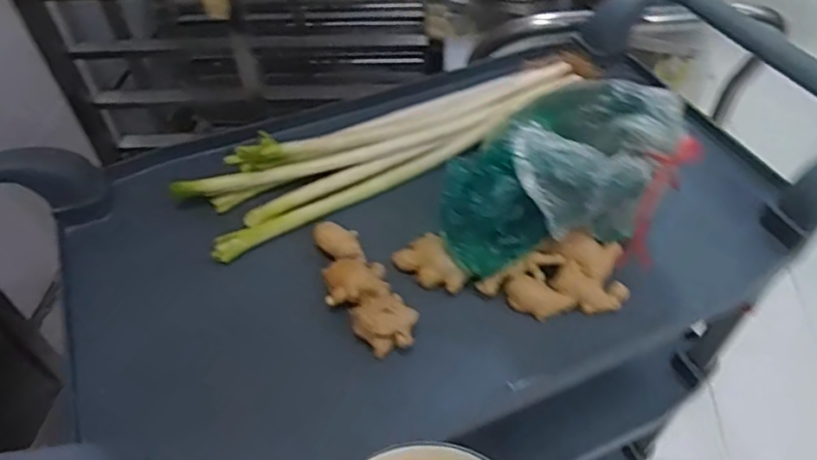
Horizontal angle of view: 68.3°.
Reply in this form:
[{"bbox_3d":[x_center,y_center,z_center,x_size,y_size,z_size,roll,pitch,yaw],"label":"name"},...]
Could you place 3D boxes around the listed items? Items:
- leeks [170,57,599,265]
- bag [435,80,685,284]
[{"bbox_3d":[0.000,-0.130,0.799,0.574,0.078,0.171,-19,51,-13],"label":"leeks"},{"bbox_3d":[0.168,-0.066,0.656,0.191,0.141,0.243,25,55,22],"label":"bag"}]

